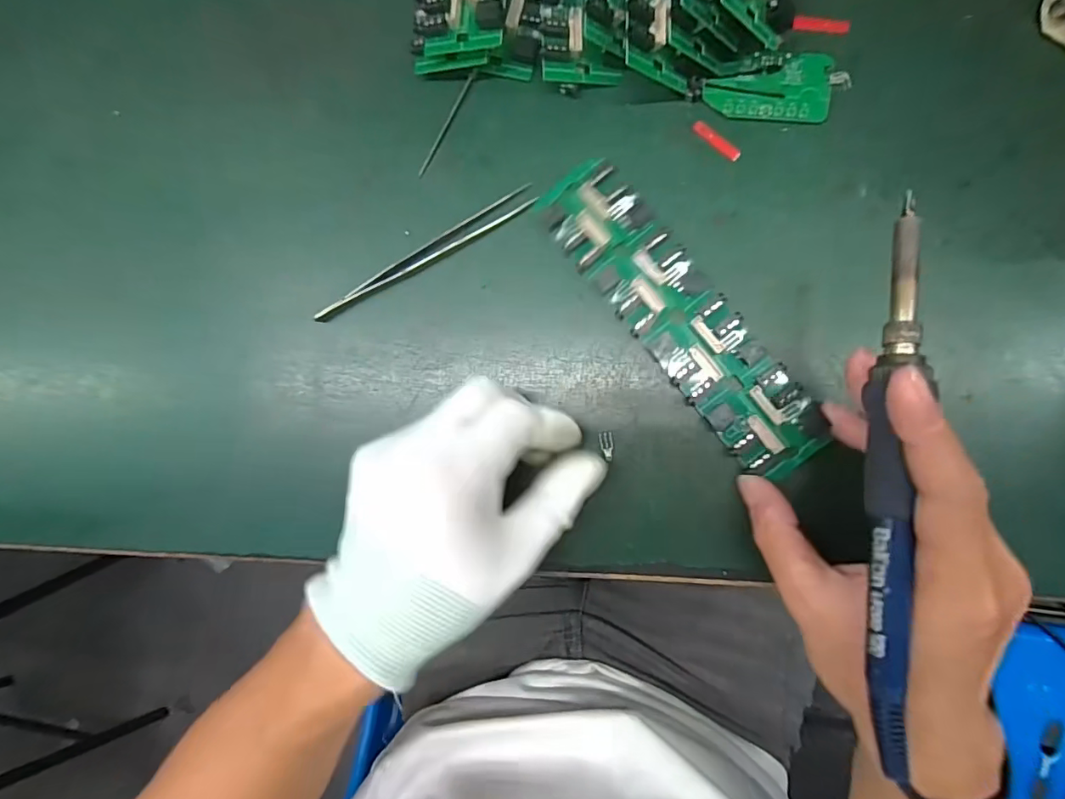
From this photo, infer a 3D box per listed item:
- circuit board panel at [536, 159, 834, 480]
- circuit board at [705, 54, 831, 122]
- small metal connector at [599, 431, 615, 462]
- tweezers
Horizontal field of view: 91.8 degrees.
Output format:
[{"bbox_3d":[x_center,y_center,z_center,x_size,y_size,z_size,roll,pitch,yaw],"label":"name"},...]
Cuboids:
[{"bbox_3d":[0.072,-0.041,0.254,0.045,0.008,0.177,-38,84,6],"label":"circuit board panel"},{"bbox_3d":[0.115,-0.153,0.253,0.059,0.004,0.032,5,90,8],"label":"circuit board"},{"bbox_3d":[0.038,0.024,0.261,0.007,0.004,0.014,-9,88,8],"label":"small metal connector"},{"bbox_3d":[-0.058,-0.076,0.274,0.131,0.010,0.013,-29,85,7],"label":"tweezers"}]

